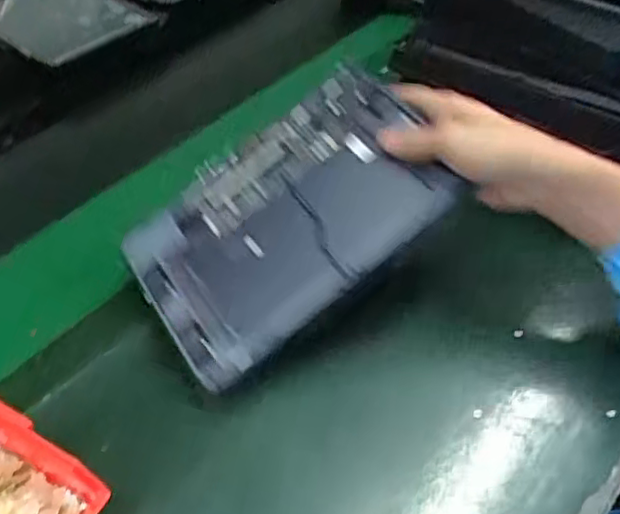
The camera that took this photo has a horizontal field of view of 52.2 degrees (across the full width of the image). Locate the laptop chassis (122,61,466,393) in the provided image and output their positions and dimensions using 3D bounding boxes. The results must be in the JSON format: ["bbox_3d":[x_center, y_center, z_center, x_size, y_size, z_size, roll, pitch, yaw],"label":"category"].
[{"bbox_3d":[-0.018,-0.034,0.487,0.244,0.021,0.166,-39,58,0],"label":"laptop chassis"}]

